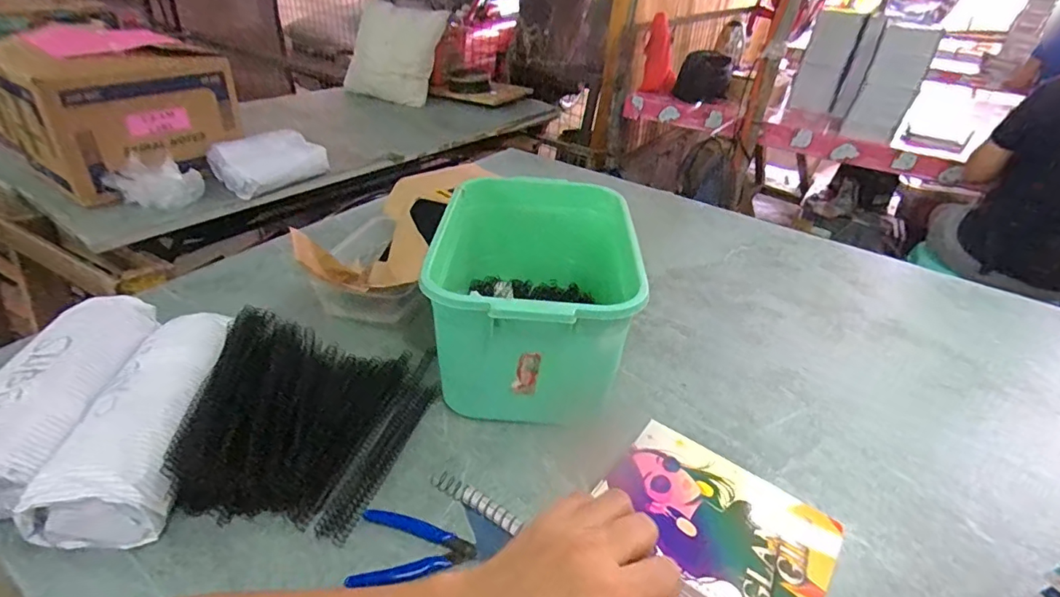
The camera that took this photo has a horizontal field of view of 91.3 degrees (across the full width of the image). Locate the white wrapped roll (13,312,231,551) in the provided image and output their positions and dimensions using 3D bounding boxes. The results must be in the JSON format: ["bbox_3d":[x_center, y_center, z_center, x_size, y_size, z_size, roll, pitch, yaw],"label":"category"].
[{"bbox_3d":[-0.385,0.119,0.537,0.112,0.078,0.248,0,35,-5],"label":"white wrapped roll"}]

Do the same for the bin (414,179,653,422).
[{"bbox_3d":[0.003,0.003,0.671,0.232,0.204,0.306,2,34,-2],"label":"bin"}]

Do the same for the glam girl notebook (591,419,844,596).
[{"bbox_3d":[0.166,0.199,0.470,0.193,0.008,0.140,25,40,28],"label":"glam girl notebook"}]

